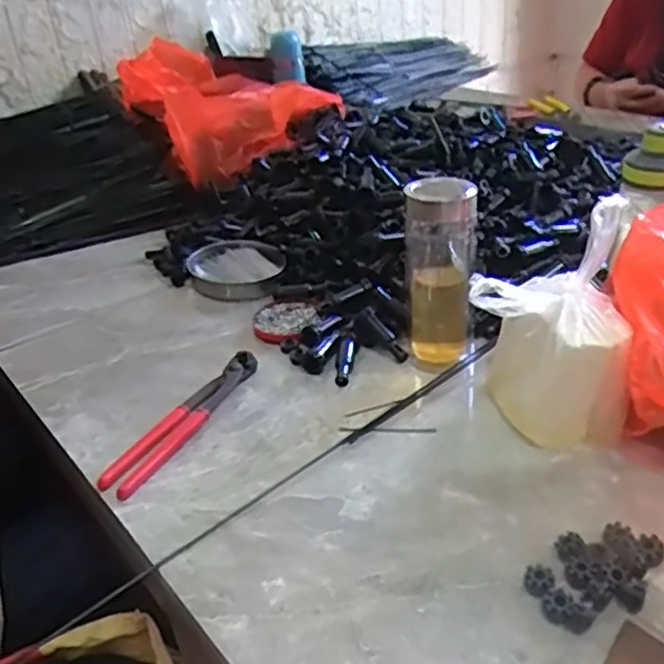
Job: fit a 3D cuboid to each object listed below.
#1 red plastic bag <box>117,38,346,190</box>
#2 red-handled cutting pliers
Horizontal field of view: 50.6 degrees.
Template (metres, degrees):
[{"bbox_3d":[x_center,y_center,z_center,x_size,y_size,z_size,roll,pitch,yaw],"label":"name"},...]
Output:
[{"bbox_3d":[-0.186,-0.397,1.219,0.266,0.130,0.432,-21,34,-24],"label":"red plastic bag"},{"bbox_3d":[-0.130,0.075,0.633,0.038,0.015,0.196,13,35,27],"label":"red-handled cutting pliers"}]

